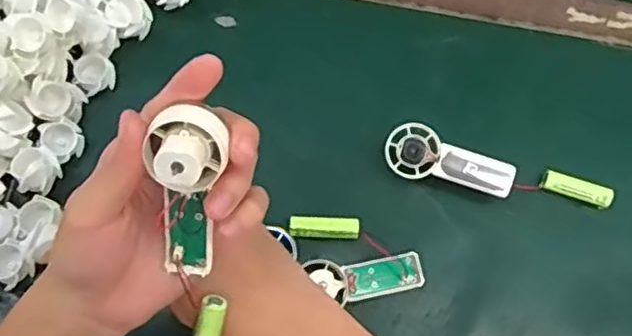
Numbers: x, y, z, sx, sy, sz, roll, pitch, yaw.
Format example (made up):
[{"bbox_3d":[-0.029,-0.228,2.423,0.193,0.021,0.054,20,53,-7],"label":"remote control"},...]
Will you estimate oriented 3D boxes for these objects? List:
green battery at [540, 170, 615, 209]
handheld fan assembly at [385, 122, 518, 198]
[{"bbox_3d":[0.195,0.016,0.497,0.051,0.014,0.015,19,67,5],"label":"green battery"},{"bbox_3d":[0.098,-0.005,0.487,0.092,0.015,0.035,16,67,4],"label":"handheld fan assembly"}]

